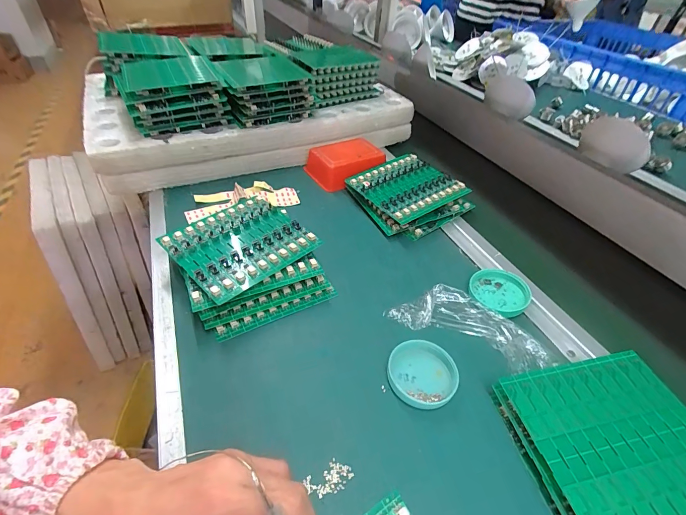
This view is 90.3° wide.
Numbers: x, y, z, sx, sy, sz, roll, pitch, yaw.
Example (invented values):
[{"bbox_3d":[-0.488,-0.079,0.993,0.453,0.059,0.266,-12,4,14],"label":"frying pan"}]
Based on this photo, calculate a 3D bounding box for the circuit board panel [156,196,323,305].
[{"bbox_3d":[-0.117,-0.019,0.395,0.127,0.010,0.137,35,52,30],"label":"circuit board panel"}]

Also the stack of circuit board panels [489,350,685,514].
[{"bbox_3d":[0.220,0.154,0.271,0.139,0.030,0.138,-6,43,-10],"label":"stack of circuit board panels"}]

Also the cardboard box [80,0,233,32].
[{"bbox_3d":[-0.602,-0.831,1.119,0.438,0.120,0.248,-20,48,-22],"label":"cardboard box"}]

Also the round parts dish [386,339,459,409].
[{"bbox_3d":[0.076,0.109,0.323,0.063,0.016,0.061,2,43,-2],"label":"round parts dish"}]

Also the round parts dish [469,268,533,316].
[{"bbox_3d":[0.186,0.040,0.403,0.068,0.012,0.065,2,43,-2],"label":"round parts dish"}]

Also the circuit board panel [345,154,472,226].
[{"bbox_3d":[0.098,-0.109,0.522,0.137,0.017,0.128,-27,52,-23],"label":"circuit board panel"}]

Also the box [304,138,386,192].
[{"bbox_3d":[0.005,-0.165,0.592,0.123,0.041,0.094,-17,47,-21],"label":"box"}]

